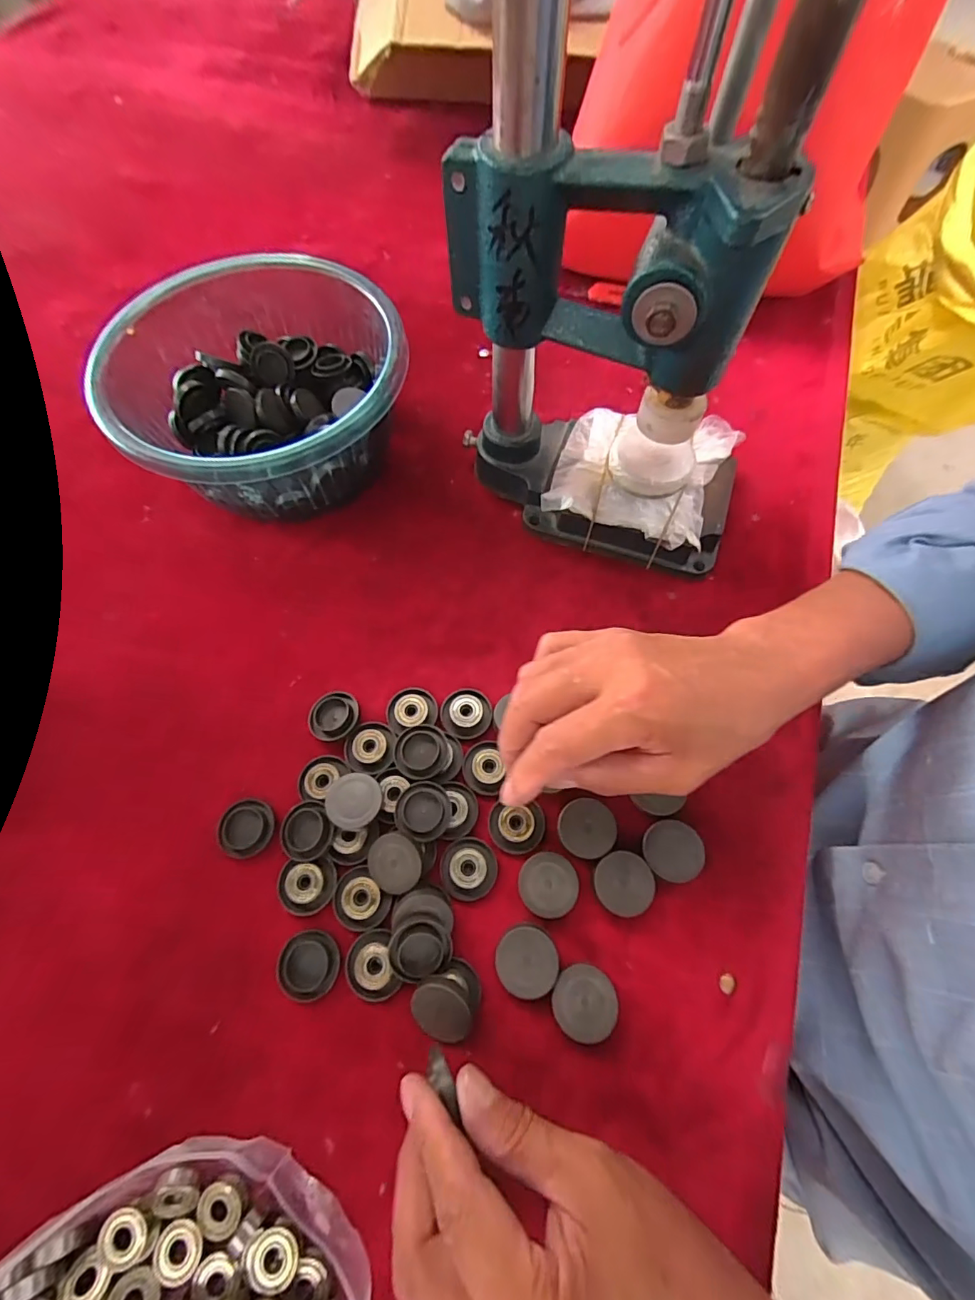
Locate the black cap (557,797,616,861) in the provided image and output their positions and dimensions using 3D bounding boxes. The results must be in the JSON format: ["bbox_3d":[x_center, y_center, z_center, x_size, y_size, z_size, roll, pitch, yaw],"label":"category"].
[{"bbox_3d":[0.058,0.105,0.292,0.033,0.011,0.032,0,67,0],"label":"black cap"}]

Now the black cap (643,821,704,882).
[{"bbox_3d":[0.106,0.116,0.286,0.033,0.010,0.031,0,67,0],"label":"black cap"}]

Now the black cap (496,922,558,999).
[{"bbox_3d":[0.021,0.167,0.269,0.032,0.016,0.033,0,67,0],"label":"black cap"}]

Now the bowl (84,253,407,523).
[{"bbox_3d":[-0.162,-0.191,0.379,0.195,0.093,0.198,0,67,0],"label":"bowl"}]

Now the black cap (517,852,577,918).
[{"bbox_3d":[0.034,0.133,0.282,0.032,0.017,0.032,0,67,0],"label":"black cap"}]

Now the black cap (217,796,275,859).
[{"bbox_3d":[-0.145,0.107,0.300,0.029,0.012,0.033,-6,67,-2],"label":"black cap"}]

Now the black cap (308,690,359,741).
[{"bbox_3d":[-0.100,0.043,0.324,0.030,0.013,0.033,0,67,0],"label":"black cap"}]

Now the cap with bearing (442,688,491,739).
[{"bbox_3d":[-0.014,0.041,0.325,0.033,0.012,0.033,0,67,0],"label":"cap with bearing"}]

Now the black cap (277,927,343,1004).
[{"bbox_3d":[-0.098,0.172,0.271,0.032,0.006,0.032,0,67,0],"label":"black cap"}]

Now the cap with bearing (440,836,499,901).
[{"bbox_3d":[-0.011,0.127,0.289,0.032,0.010,0.033,0,67,0],"label":"cap with bearing"}]

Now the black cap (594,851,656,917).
[{"bbox_3d":[0.076,0.132,0.281,0.032,0.016,0.032,0,67,0],"label":"black cap"}]

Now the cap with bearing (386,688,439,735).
[{"bbox_3d":[-0.050,0.038,0.327,0.032,0.010,0.028,-12,68,-5],"label":"cap with bearing"}]

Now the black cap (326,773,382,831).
[{"bbox_3d":[-0.079,0.090,0.296,0.032,0.014,0.031,0,67,0],"label":"black cap"}]

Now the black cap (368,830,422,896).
[{"bbox_3d":[-0.052,0.121,0.283,0.032,0.009,0.032,0,85,4],"label":"black cap"}]

